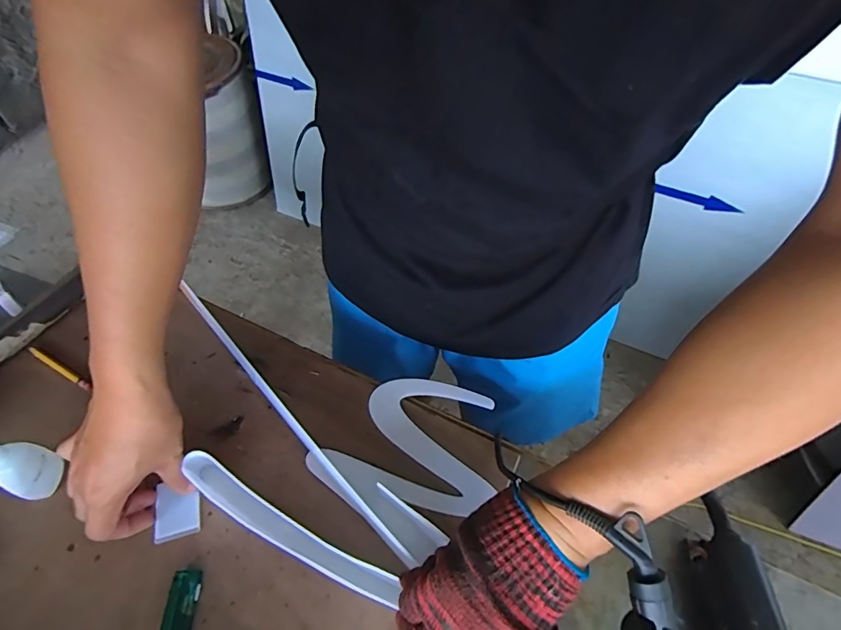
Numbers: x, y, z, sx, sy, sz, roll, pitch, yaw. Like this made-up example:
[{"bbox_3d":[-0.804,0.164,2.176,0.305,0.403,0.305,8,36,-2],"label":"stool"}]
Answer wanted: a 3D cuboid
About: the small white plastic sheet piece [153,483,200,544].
[{"bbox_3d":[-0.226,0.180,0.438,0.039,0.007,0.049,-13,57,-9],"label":"small white plastic sheet piece"}]

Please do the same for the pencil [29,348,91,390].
[{"bbox_3d":[-0.405,0.056,0.525,0.091,0.007,0.010,25,60,15],"label":"pencil"}]

